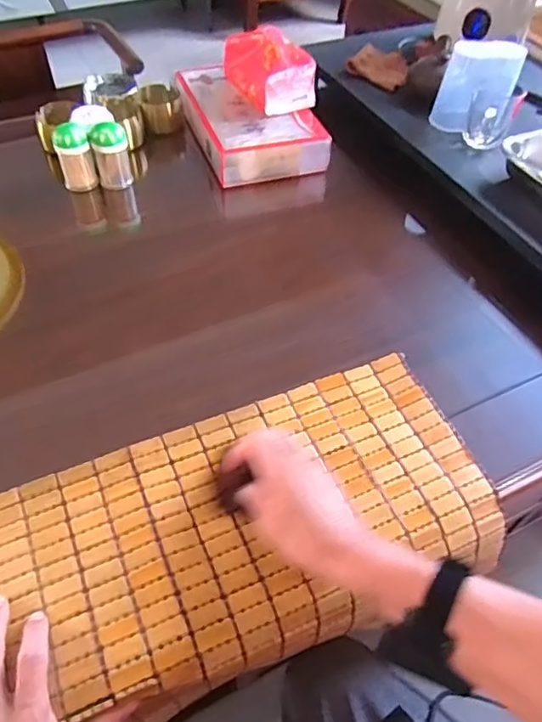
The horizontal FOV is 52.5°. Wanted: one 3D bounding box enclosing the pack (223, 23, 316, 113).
[{"bbox_3d":[-0.004,-0.457,0.846,0.086,0.078,0.147,-21,56,-18],"label":"pack"}]

